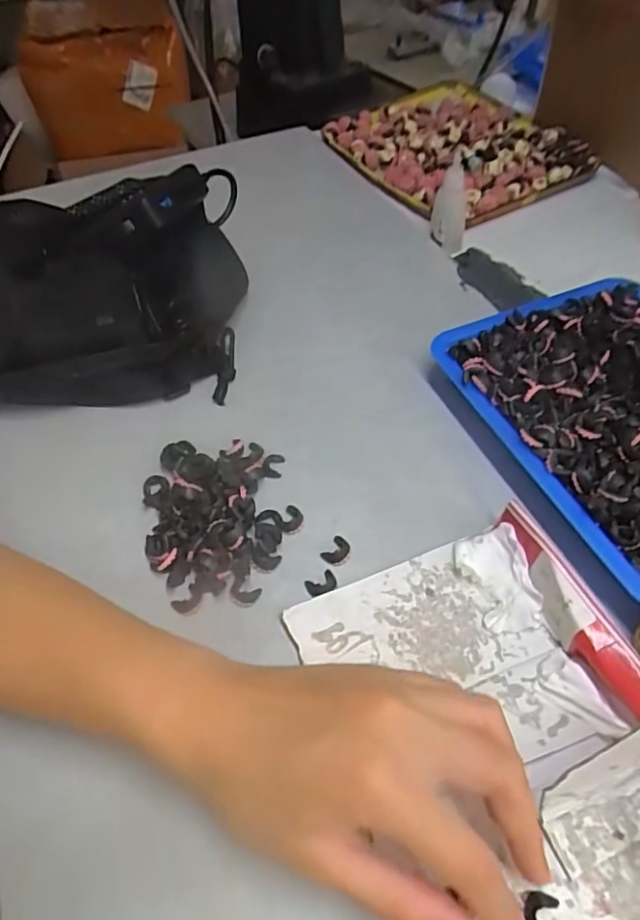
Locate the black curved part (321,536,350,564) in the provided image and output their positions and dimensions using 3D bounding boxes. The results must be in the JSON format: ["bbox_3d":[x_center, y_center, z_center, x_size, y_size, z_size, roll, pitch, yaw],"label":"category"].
[{"bbox_3d":[0.009,0.050,0.303,0.012,0.004,0.016,32,61,25],"label":"black curved part"}]

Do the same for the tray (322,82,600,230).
[{"bbox_3d":[0.139,-0.333,0.586,0.190,0.030,0.232,-24,54,-16],"label":"tray"}]

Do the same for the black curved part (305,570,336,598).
[{"bbox_3d":[0.001,0.065,0.291,0.017,0.004,0.012,-24,54,-14],"label":"black curved part"}]

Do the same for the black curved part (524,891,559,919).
[{"bbox_3d":[0.082,0.169,0.205,0.012,0.005,0.016,14,54,14],"label":"black curved part"}]

